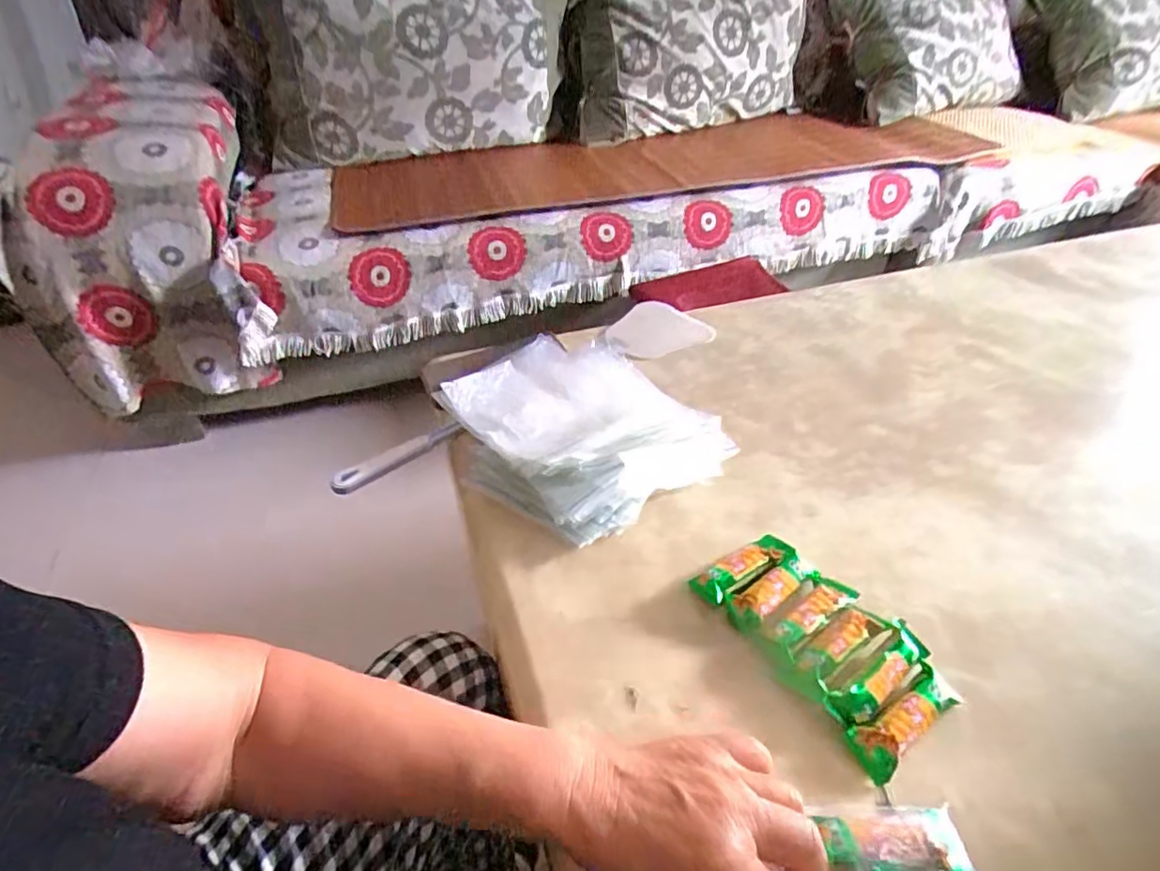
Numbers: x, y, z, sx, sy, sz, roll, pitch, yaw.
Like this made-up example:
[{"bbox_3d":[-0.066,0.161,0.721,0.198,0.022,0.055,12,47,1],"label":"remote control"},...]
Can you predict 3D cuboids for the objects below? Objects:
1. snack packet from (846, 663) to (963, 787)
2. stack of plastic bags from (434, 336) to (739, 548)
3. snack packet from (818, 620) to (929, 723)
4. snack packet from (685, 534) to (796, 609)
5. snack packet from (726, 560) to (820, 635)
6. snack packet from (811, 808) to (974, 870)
[{"bbox_3d":[0.206,0.180,0.373,0.081,0.022,0.029,-23,46,-23],"label":"snack packet"},{"bbox_3d":[-0.006,-0.006,0.568,0.204,0.065,0.224,-26,47,-25],"label":"stack of plastic bags"},{"bbox_3d":[0.198,0.158,0.397,0.094,0.025,0.031,-26,47,-25],"label":"snack packet"},{"bbox_3d":[0.129,0.106,0.465,0.083,0.028,0.032,-21,45,-21],"label":"snack packet"},{"bbox_3d":[0.144,0.119,0.445,0.076,0.024,0.026,-27,47,-26],"label":"snack packet"},{"bbox_3d":[0.172,0.221,0.320,0.081,0.010,0.030,5,41,-7],"label":"snack packet"}]

